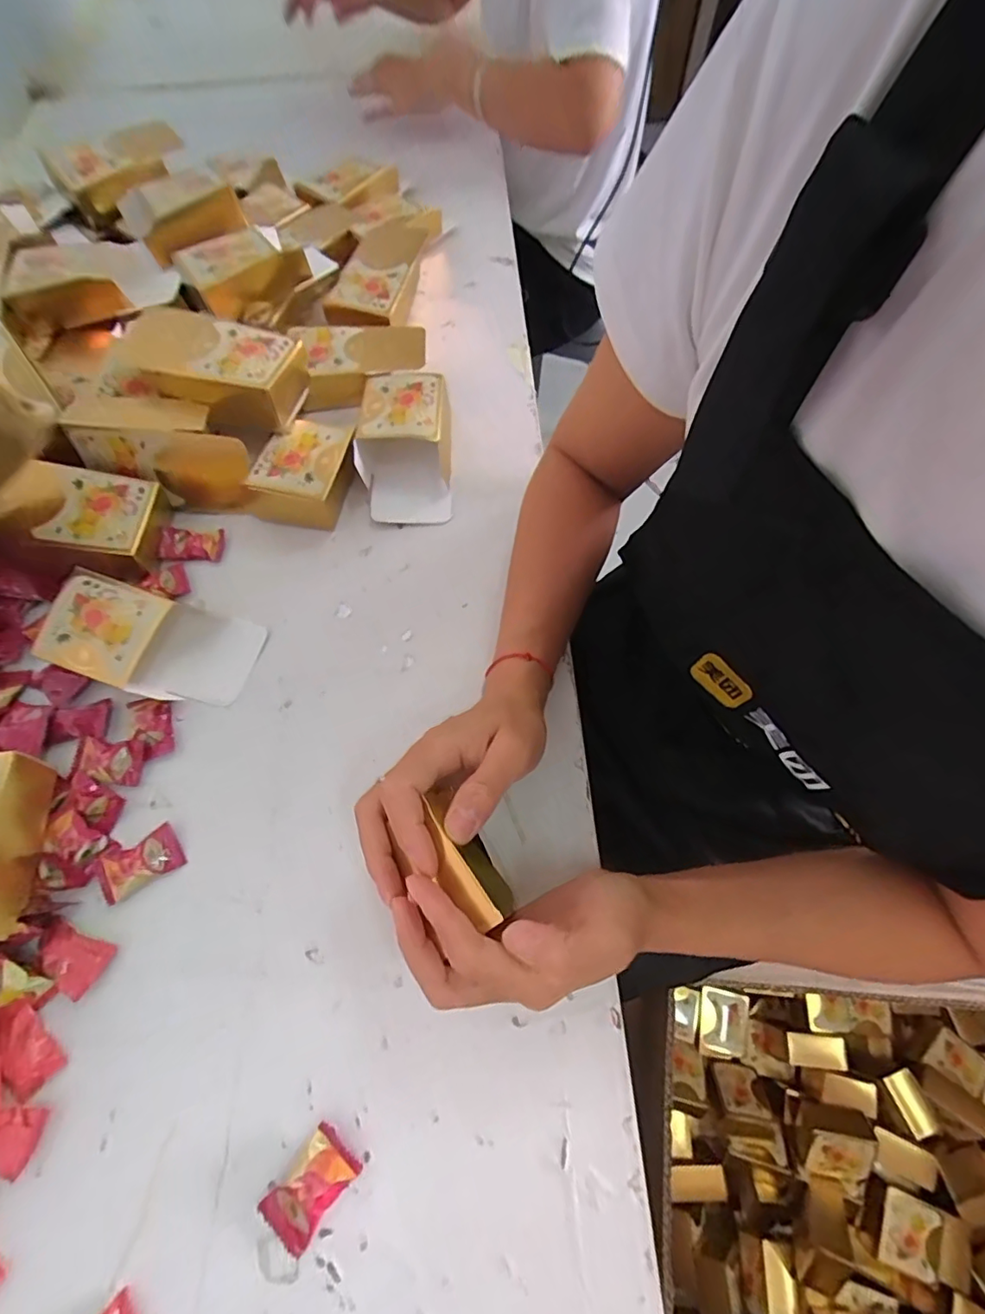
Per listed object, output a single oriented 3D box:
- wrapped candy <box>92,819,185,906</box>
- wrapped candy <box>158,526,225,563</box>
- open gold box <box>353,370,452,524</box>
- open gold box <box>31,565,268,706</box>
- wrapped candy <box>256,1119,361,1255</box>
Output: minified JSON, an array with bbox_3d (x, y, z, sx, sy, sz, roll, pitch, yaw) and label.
[{"bbox_3d":[-0.229,0.132,0.346,0.049,0.010,0.031,-30,67,-11],"label":"wrapped candy"},{"bbox_3d":[-0.258,-0.097,0.456,0.054,0.009,0.029,-3,65,1],"label":"wrapped candy"},{"bbox_3d":[-0.075,-0.185,0.466,0.080,0.044,0.134,-3,65,1],"label":"open gold box"},{"bbox_3d":[-0.248,-0.013,0.391,0.133,0.047,0.081,12,66,8],"label":"open gold box"},{"bbox_3d":[-0.095,0.275,0.276,0.030,0.012,0.047,37,72,17],"label":"wrapped candy"}]

